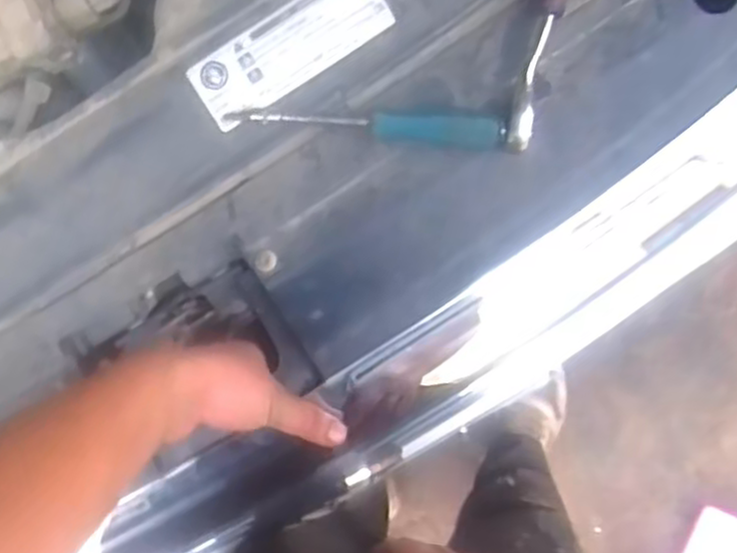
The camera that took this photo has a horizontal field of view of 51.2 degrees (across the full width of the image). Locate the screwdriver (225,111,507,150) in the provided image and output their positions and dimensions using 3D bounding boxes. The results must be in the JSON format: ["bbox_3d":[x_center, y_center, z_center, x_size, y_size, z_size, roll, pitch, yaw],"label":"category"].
[{"bbox_3d":[0.000,-0.094,0.475,0.168,0.014,0.018,4,90,-3],"label":"screwdriver"}]

